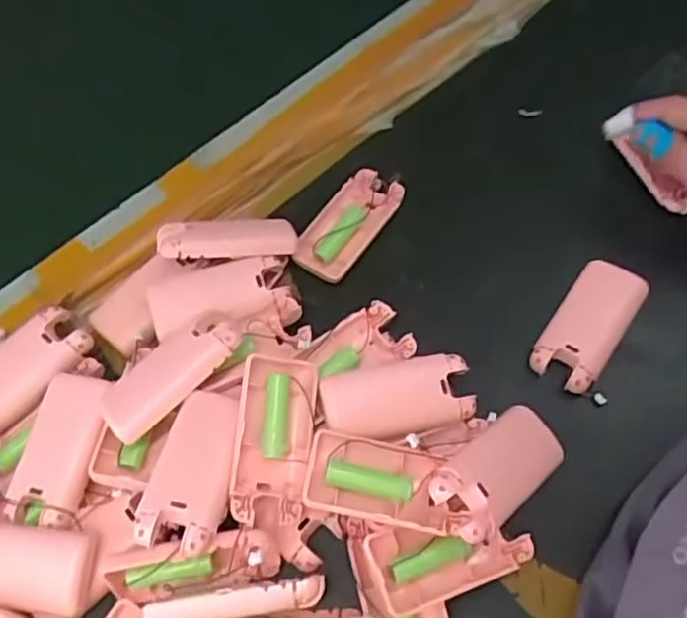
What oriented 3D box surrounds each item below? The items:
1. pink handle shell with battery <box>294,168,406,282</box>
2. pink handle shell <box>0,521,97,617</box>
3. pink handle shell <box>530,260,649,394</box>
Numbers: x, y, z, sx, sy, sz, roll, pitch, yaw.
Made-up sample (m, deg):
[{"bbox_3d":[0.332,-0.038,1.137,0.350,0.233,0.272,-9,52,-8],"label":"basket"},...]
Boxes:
[{"bbox_3d":[0.004,-0.063,0.479,0.044,0.018,0.091,34,71,16],"label":"pink handle shell with battery"},{"bbox_3d":[-0.189,0.146,0.368,0.087,0.011,0.044,5,65,5],"label":"pink handle shell"},{"bbox_3d":[0.165,0.009,0.433,0.044,0.015,0.093,32,70,16],"label":"pink handle shell"}]

